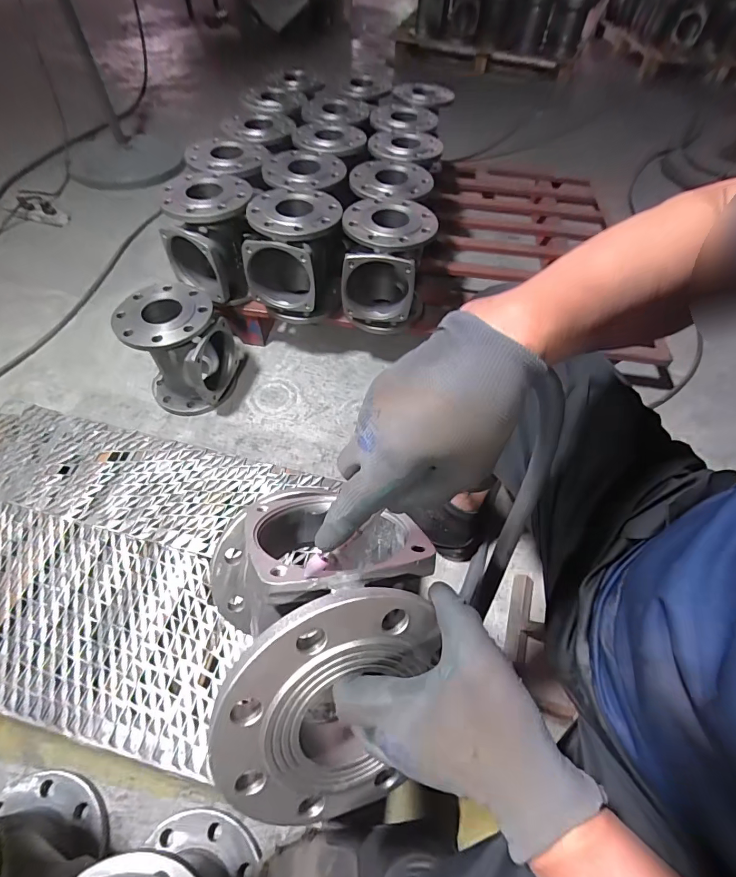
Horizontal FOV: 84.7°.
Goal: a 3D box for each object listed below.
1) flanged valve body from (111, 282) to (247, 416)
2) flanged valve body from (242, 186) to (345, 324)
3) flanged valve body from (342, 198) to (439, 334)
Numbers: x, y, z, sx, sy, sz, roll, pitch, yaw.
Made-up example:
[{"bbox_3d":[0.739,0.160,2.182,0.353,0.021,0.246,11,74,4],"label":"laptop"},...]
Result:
[{"bbox_3d":[-0.413,-0.193,0.913,0.195,0.232,0.192,6,55,1],"label":"flanged valve body"},{"bbox_3d":[-0.164,-0.407,0.935,0.205,0.244,0.188,7,55,2],"label":"flanged valve body"},{"bbox_3d":[0.040,-0.381,0.927,0.181,0.239,0.192,3,55,-1],"label":"flanged valve body"}]

